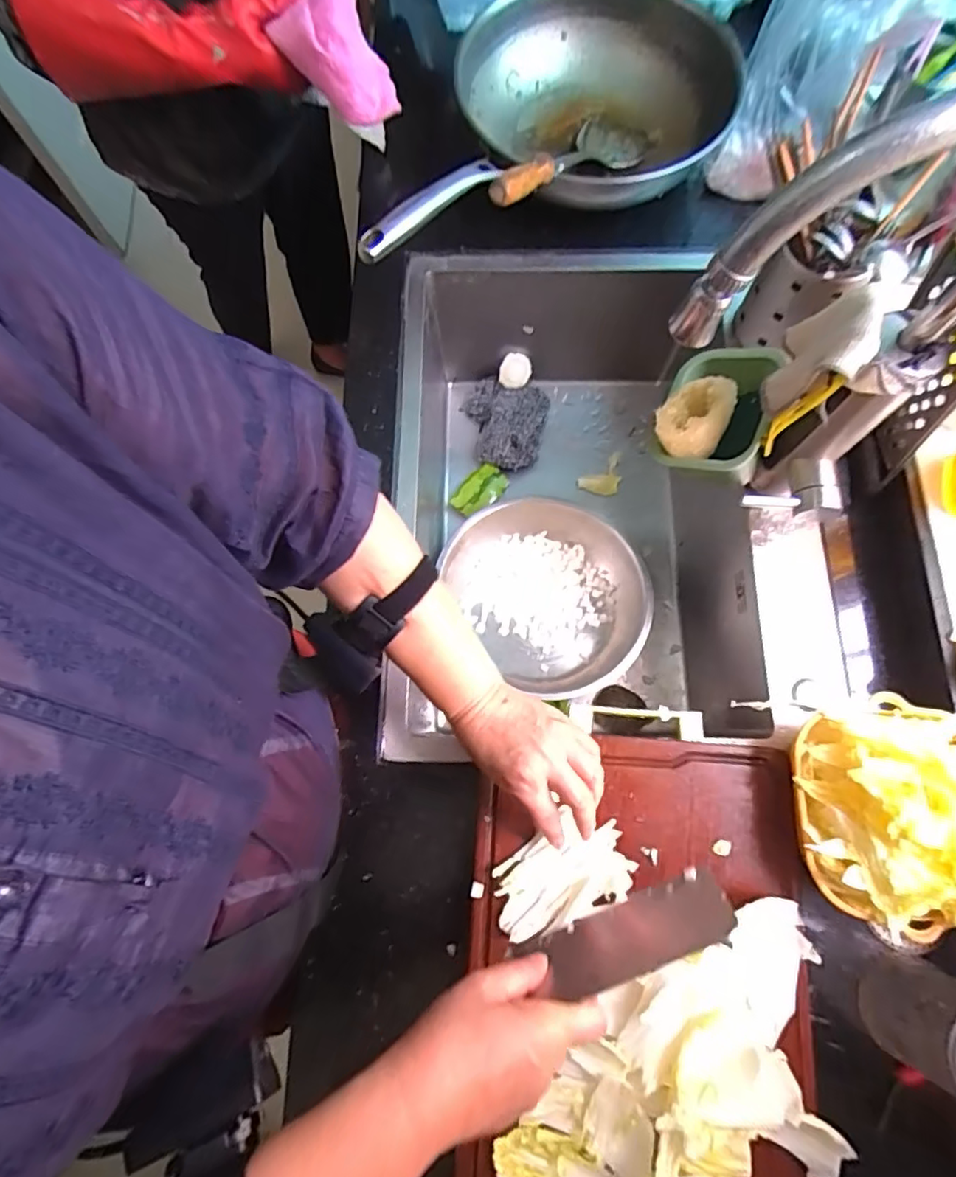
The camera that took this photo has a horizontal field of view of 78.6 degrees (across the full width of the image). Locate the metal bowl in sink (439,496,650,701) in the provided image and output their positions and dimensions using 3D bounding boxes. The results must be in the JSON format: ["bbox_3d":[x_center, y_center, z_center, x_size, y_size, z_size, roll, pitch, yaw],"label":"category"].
[{"bbox_3d":[0.094,0.000,0.776,0.220,0.076,0.270,-40,77,-9],"label":"metal bowl in sink"}]

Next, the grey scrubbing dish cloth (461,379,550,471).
[{"bbox_3d":[0.040,-0.239,0.855,0.120,0.040,0.128,4,74,3],"label":"grey scrubbing dish cloth"}]

